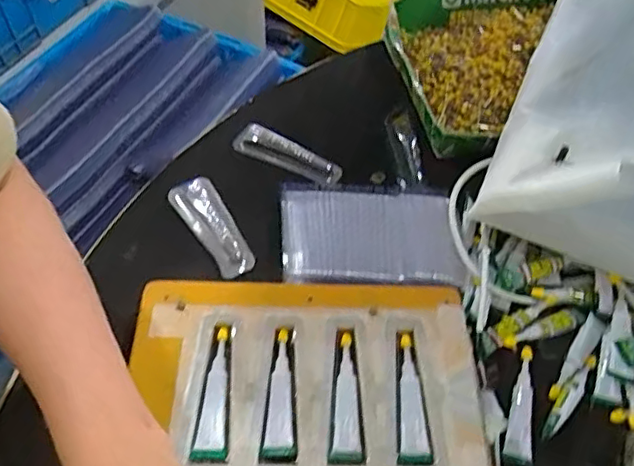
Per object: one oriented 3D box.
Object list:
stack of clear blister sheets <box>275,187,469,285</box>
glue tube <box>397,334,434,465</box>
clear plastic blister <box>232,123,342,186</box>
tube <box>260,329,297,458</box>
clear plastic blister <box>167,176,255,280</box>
[{"bbox_3d":[0.040,0.006,0.478,0.137,0.027,0.100,2,55,-3],"label":"stack of clear blister sheets"},{"bbox_3d":[0.061,0.107,0.388,0.018,0.006,0.085,3,55,-1],"label":"glue tube"},{"bbox_3d":[-0.028,-0.071,0.541,0.101,0.018,0.025,24,57,13],"label":"clear plastic blister"},{"bbox_3d":[-0.023,0.102,0.383,0.019,0.004,0.083,3,55,-1],"label":"tube"},{"bbox_3d":[-0.086,-0.007,0.491,0.034,0.011,0.100,-27,61,-21],"label":"clear plastic blister"}]

